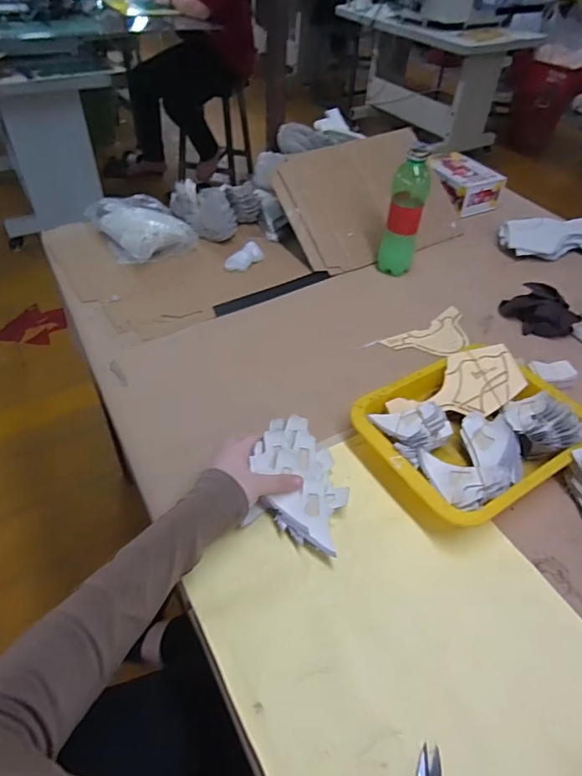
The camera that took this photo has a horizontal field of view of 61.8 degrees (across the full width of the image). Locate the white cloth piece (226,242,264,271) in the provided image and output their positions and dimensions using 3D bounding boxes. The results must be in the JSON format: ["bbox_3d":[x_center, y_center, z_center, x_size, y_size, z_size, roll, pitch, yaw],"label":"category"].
[{"bbox_3d":[-0.080,-0.227,0.847,0.032,0.021,0.077,32,52,24],"label":"white cloth piece"}]

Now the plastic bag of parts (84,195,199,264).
[{"bbox_3d":[-0.267,-0.295,0.873,0.140,0.045,0.205,-25,52,-24],"label":"plastic bag of parts"}]

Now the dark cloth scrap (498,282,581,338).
[{"bbox_3d":[0.397,-0.125,0.777,0.085,0.040,0.106,-22,50,-22],"label":"dark cloth scrap"}]

